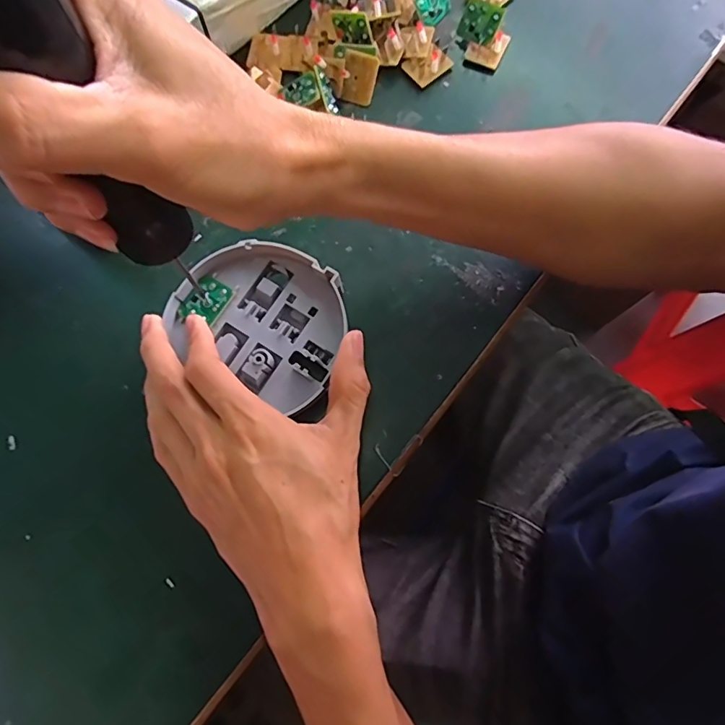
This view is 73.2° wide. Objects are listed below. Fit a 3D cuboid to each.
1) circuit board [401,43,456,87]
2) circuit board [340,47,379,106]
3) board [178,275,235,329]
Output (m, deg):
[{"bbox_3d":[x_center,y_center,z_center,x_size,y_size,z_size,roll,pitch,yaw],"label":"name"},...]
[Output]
[{"bbox_3d":[0.046,-0.210,0.342,0.029,0.007,0.024,-39,82,0],"label":"circuit board"},{"bbox_3d":[-0.002,-0.195,0.334,0.023,0.031,0.008,15,32,4],"label":"circuit board"},{"bbox_3d":[-0.093,-0.036,0.291,0.022,0.004,0.029,32,78,10],"label":"board"}]

